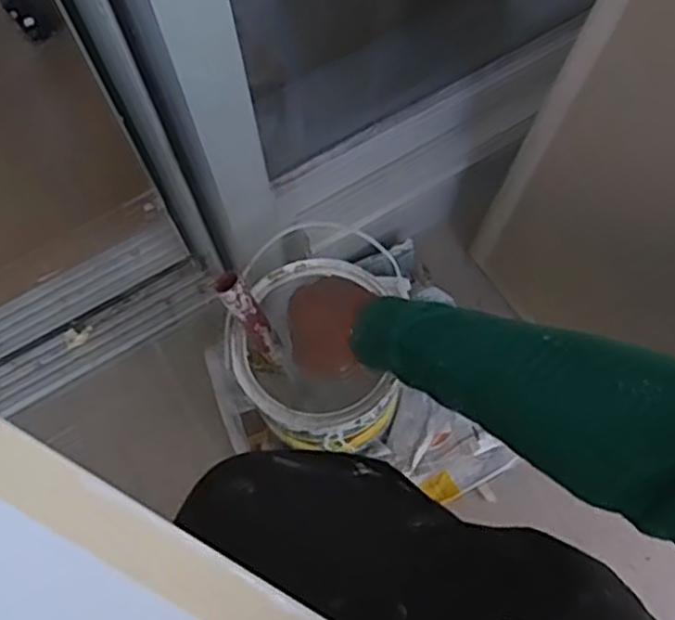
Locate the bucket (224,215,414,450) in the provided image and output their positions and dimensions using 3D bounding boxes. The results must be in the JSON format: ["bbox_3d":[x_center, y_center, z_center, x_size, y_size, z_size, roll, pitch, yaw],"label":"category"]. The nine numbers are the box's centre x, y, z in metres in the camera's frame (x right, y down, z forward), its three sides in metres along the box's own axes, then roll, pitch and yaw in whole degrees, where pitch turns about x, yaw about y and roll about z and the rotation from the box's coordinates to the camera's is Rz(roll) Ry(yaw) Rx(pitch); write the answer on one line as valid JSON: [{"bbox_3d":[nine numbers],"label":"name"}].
[{"bbox_3d":[-0.024,0.061,0.776,0.146,0.178,0.164,-13,70,-3],"label":"bucket"}]

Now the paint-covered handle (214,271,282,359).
[{"bbox_3d":[-0.079,0.010,0.680,0.024,0.117,0.018,-38,45,-12],"label":"paint-covered handle"}]

